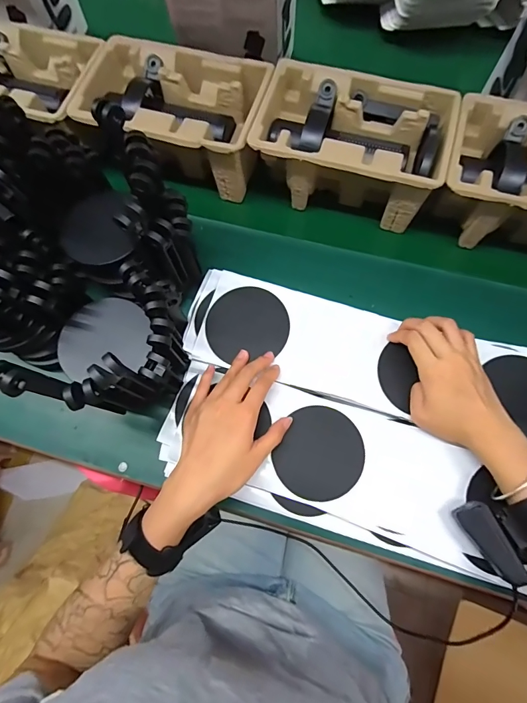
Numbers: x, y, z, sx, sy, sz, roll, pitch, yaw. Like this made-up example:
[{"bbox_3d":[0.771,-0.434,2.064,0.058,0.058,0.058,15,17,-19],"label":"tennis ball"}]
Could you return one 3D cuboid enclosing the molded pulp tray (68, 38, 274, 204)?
[{"bbox_3d":[-0.111,-0.315,0.520,0.231,0.091,0.156,17,73,6],"label":"molded pulp tray"}]

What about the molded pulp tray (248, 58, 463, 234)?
[{"bbox_3d":[0.109,-0.260,0.499,0.224,0.101,0.139,14,73,5],"label":"molded pulp tray"}]

